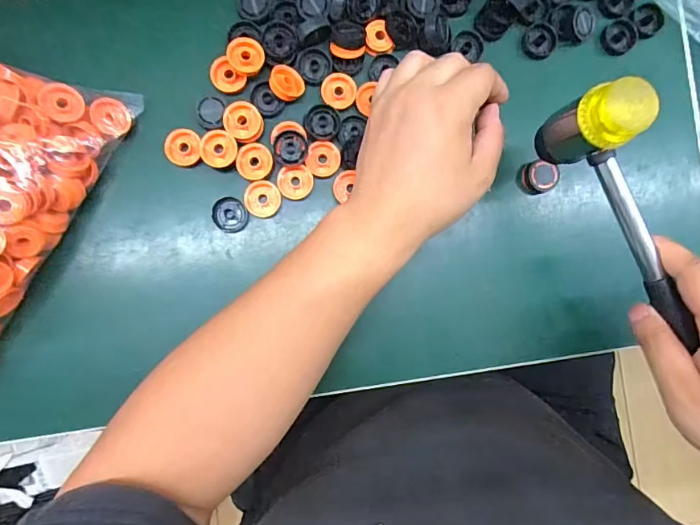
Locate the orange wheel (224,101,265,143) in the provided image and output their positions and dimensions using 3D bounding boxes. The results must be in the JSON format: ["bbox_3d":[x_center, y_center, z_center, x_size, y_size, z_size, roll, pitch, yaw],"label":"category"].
[{"bbox_3d":[-0.075,-0.100,0.330,0.025,0.008,0.027,0,91,-4],"label":"orange wheel"}]

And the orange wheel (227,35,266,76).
[{"bbox_3d":[-0.075,-0.148,0.334,0.025,0.004,0.025,-5,118,-10],"label":"orange wheel"}]

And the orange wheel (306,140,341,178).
[{"bbox_3d":[-0.019,-0.076,0.344,0.024,0.005,0.025,0,91,-4],"label":"orange wheel"}]

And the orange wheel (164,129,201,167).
[{"bbox_3d":[-0.120,-0.082,0.334,0.023,0.005,0.026,-2,91,-4],"label":"orange wheel"}]

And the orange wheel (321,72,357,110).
[{"bbox_3d":[-0.008,-0.127,0.347,0.026,0.005,0.025,0,91,-4],"label":"orange wheel"}]

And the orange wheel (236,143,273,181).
[{"bbox_3d":[-0.069,-0.073,0.335,0.025,0.004,0.025,0,91,-4],"label":"orange wheel"}]

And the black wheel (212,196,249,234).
[{"bbox_3d":[-0.087,-0.034,0.340,0.025,0.004,0.025,4,91,-5],"label":"black wheel"}]

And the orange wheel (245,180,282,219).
[{"bbox_3d":[-0.064,-0.046,0.340,0.025,0.005,0.026,0,91,-4],"label":"orange wheel"}]

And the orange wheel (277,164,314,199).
[{"bbox_3d":[-0.040,-0.059,0.342,0.026,0.006,0.023,-3,91,-4],"label":"orange wheel"}]

